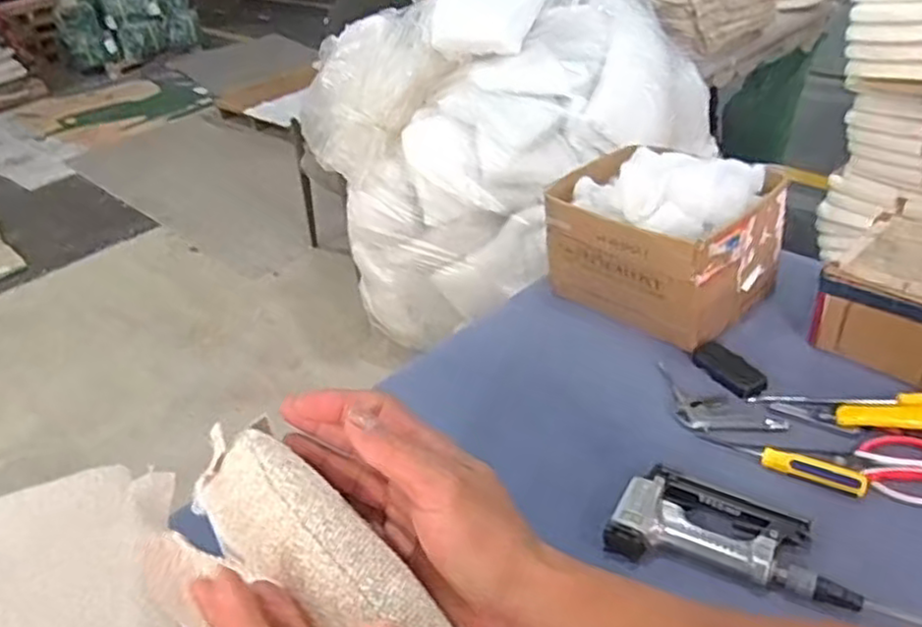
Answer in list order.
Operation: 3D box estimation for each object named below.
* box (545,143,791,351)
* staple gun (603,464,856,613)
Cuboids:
[{"bbox_3d":[0.318,-0.126,1.137,0.232,0.245,0.313,-31,40,-30],"label":"box"},{"bbox_3d":[0.300,0.239,0.777,0.244,0.038,0.129,9,37,23],"label":"staple gun"}]

